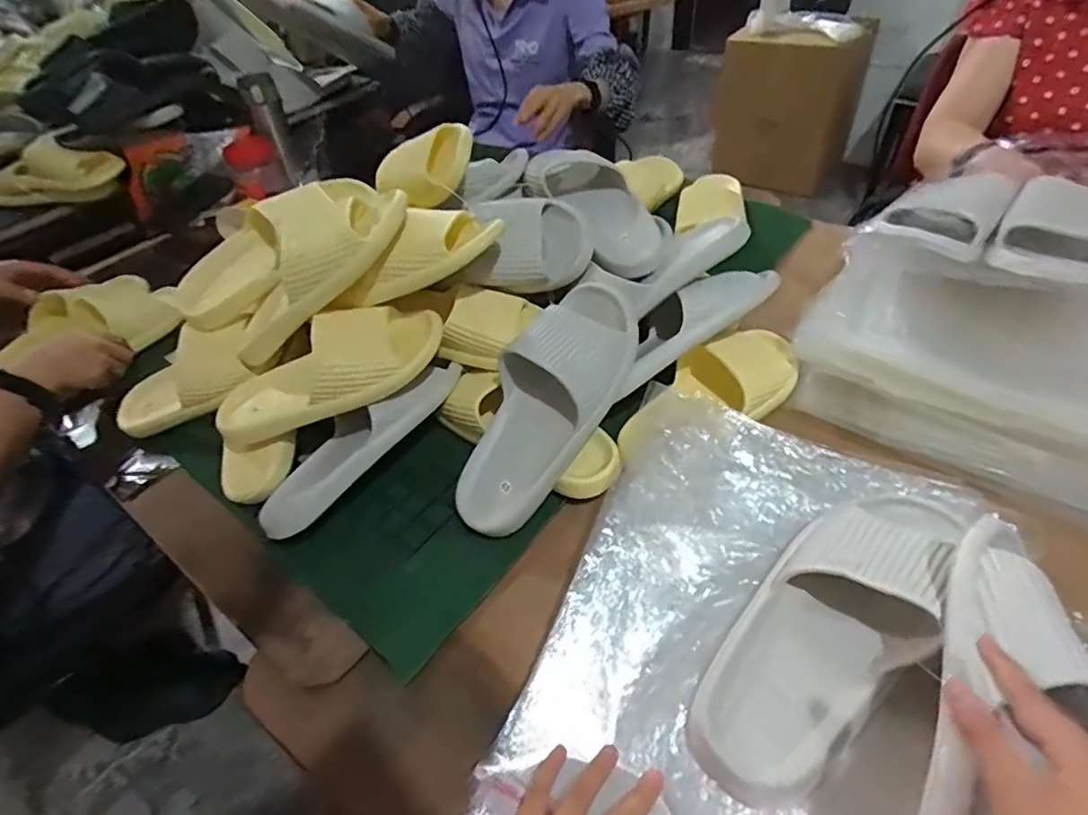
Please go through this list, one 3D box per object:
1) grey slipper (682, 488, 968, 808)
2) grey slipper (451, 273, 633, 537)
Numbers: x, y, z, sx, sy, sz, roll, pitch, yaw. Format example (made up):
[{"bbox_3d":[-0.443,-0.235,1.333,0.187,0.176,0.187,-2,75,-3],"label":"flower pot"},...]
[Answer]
[{"bbox_3d":[0.221,0.157,0.437,0.283,0.086,0.107,-37,53,-27],"label":"grey slipper"},{"bbox_3d":[0.001,-0.006,0.575,0.108,0.067,0.281,25,82,28],"label":"grey slipper"}]

